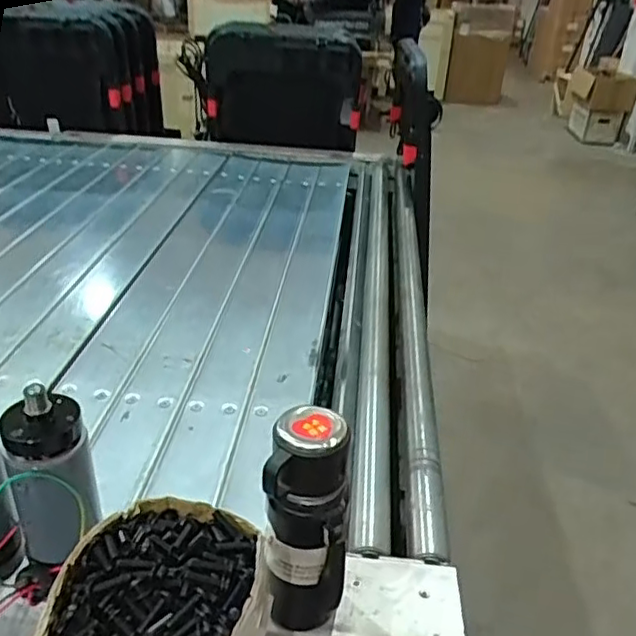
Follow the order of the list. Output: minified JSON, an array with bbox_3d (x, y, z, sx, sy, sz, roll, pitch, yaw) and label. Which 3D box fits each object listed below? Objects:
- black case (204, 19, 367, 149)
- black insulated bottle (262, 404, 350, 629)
[{"bbox_3d":[-0.106,-0.656,1.802,0.448,0.373,0.081,3,45,6],"label":"black case"},{"bbox_3d":[-0.010,0.203,0.571,0.075,0.245,0.072,7,31,4],"label":"black insulated bottle"}]

